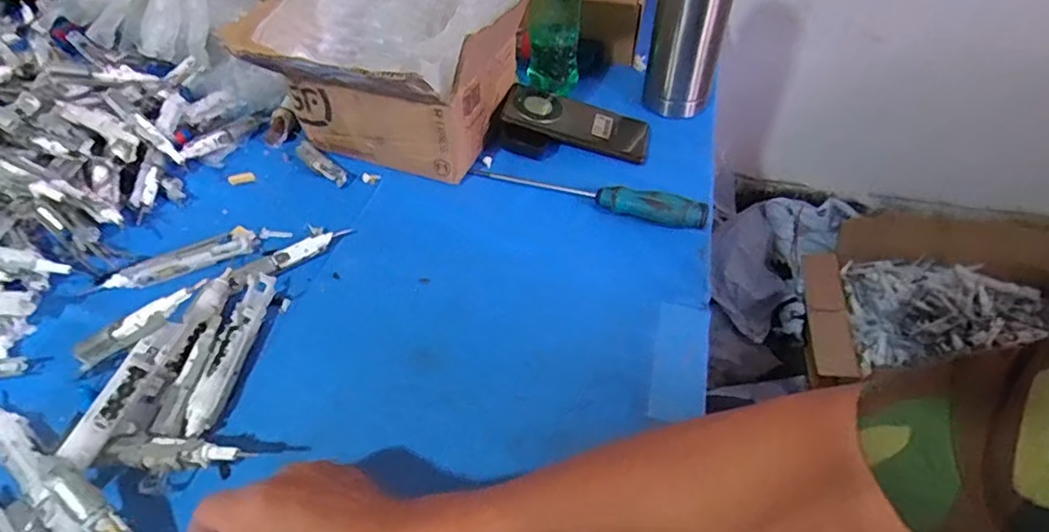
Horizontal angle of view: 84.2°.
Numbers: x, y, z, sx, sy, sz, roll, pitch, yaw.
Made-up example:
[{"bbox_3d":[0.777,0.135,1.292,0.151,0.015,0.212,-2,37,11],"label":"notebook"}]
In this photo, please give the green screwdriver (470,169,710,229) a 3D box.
[{"bbox_3d":[0.057,-0.078,0.580,0.244,0.026,0.023,17,52,16],"label":"green screwdriver"}]

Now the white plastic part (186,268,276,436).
[{"bbox_3d":[-0.229,0.067,0.460,0.022,0.021,0.142,1,49,3],"label":"white plastic part"}]

